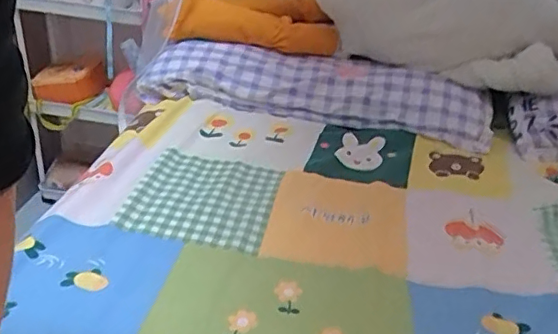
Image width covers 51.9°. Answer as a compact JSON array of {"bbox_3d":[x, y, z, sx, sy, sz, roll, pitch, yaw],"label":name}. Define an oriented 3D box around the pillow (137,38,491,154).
[{"bbox_3d":[0.057,-0.130,1.000,0.593,0.108,0.176,14,34,14],"label":"pillow"}]

